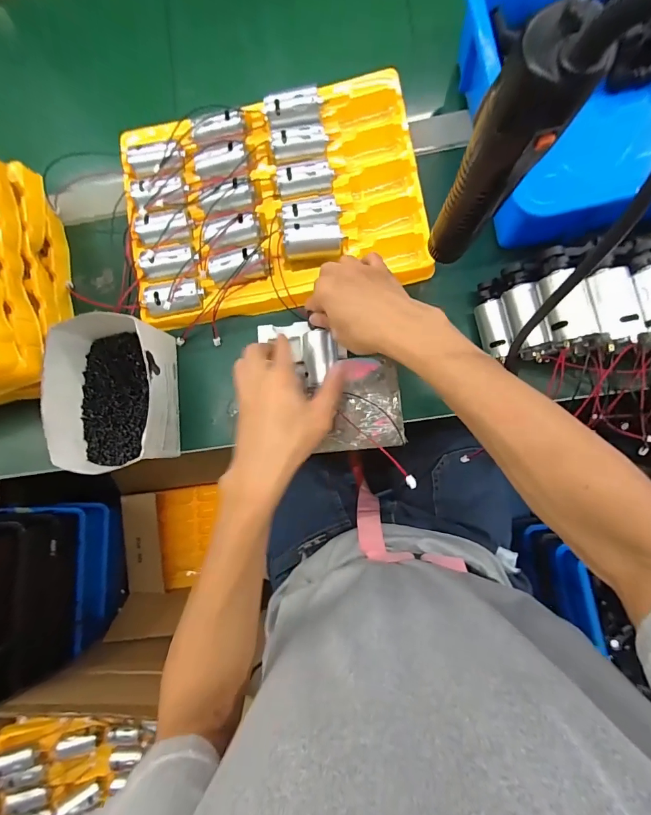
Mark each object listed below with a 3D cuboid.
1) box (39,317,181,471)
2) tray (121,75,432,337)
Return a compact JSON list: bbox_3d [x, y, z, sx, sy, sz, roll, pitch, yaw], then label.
[{"bbox_3d":[-0.217,-0.020,0.403,0.111,0.069,0.163,-3,85,5],"label":"box"},{"bbox_3d":[-0.061,-0.229,0.424,0.330,0.038,0.240,-11,85,5],"label":"tray"}]

